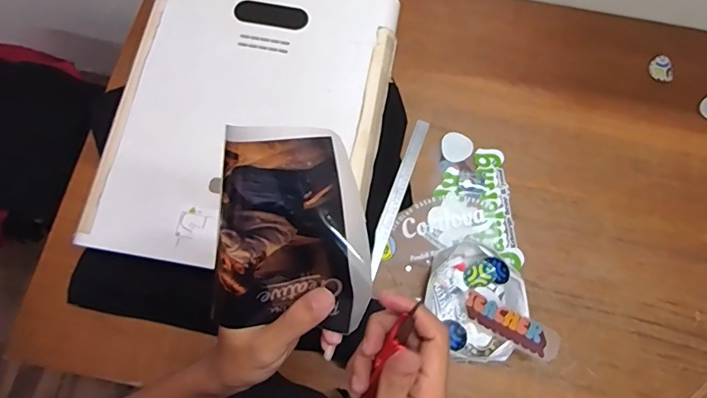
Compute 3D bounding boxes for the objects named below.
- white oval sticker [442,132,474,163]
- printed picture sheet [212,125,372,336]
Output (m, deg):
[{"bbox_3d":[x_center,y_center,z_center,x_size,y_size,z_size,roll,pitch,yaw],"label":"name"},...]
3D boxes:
[{"bbox_3d":[0.200,-0.099,0.880,0.057,0.005,0.060,8,76,4],"label":"white oval sticker"},{"bbox_3d":[-0.040,0.022,0.287,0.097,0.023,0.134,4,114,5],"label":"printed picture sheet"}]

